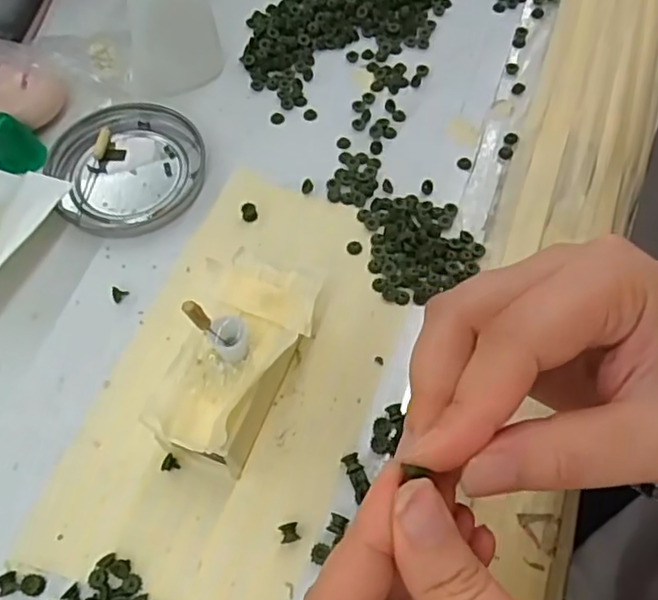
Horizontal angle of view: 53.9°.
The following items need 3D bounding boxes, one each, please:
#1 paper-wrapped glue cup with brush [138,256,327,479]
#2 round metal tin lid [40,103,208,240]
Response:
[{"bbox_3d":[-0.037,0.025,0.258,0.046,0.047,0.082,16,64,9],"label":"paper-wrapped glue cup with brush"},{"bbox_3d":[-0.106,-0.068,0.330,0.081,0.012,0.077,0,62,1],"label":"round metal tin lid"}]

